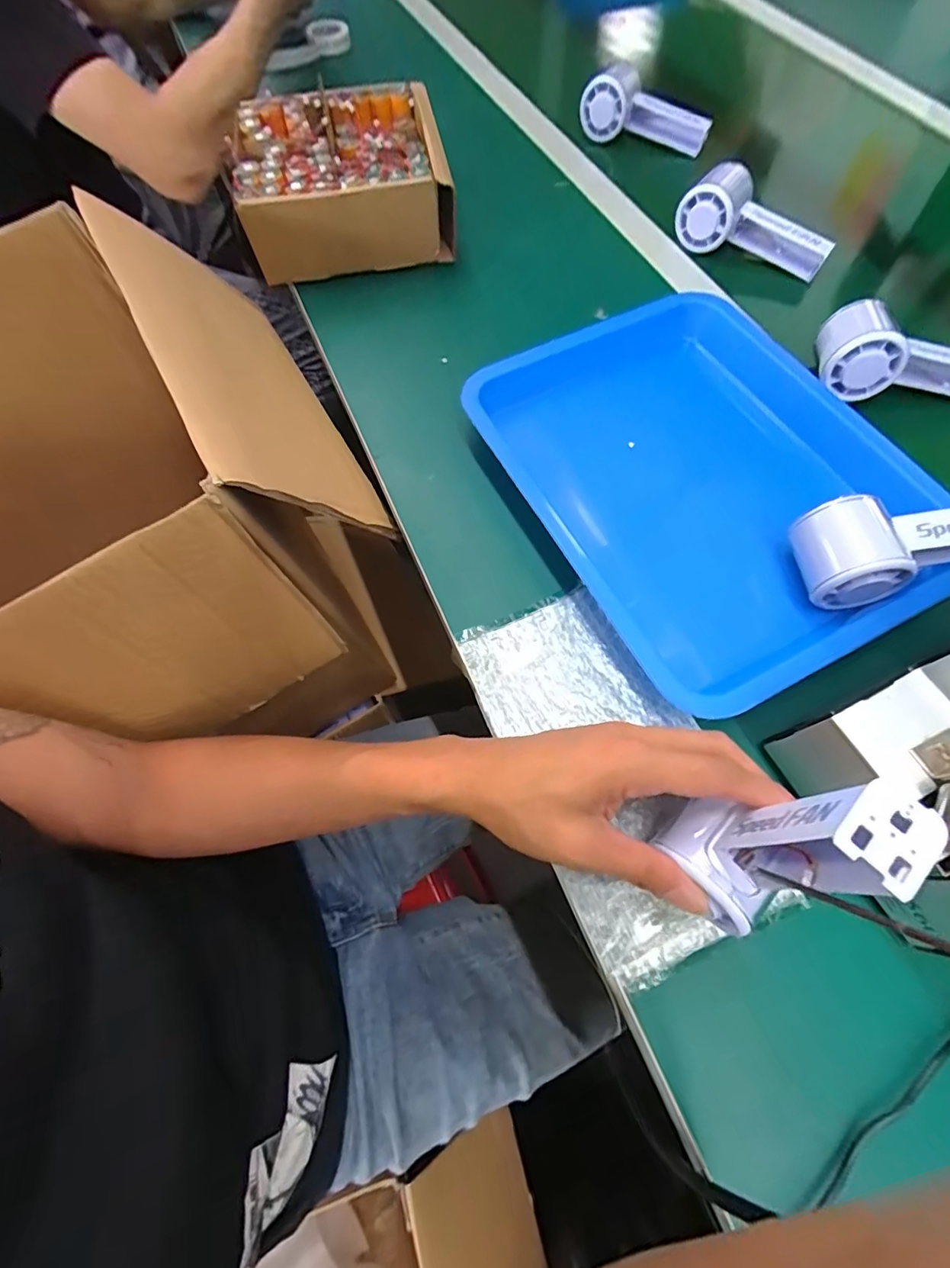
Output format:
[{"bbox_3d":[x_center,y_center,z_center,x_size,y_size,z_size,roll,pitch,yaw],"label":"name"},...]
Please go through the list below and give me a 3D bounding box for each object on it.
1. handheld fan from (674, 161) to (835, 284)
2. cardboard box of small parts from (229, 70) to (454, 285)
[{"bbox_3d":[0.289,-0.415,0.516,0.142,0.051,0.075,41,74,18],"label":"handheld fan"},{"bbox_3d":[-0.135,-0.472,0.528,0.202,0.076,0.198,-10,66,-2],"label":"cardboard box of small parts"}]

